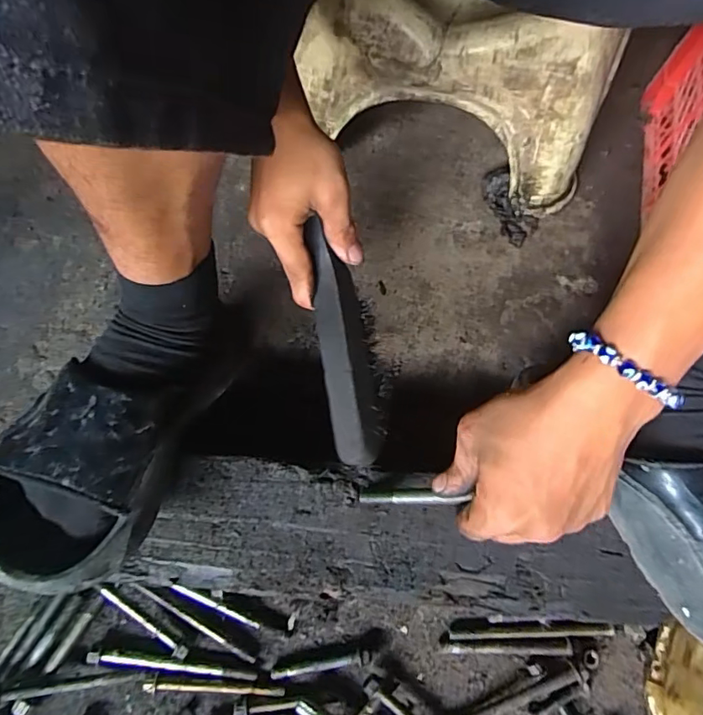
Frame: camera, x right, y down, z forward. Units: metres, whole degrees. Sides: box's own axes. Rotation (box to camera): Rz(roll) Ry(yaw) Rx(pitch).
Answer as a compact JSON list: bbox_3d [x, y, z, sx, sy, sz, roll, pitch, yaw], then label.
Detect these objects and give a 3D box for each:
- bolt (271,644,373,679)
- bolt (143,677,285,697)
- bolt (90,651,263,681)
[{"bbox_3d":[-0.024,0.255,0.430,0.083,0.012,0.013,-11,75,-5],"label":"bolt"},{"bbox_3d":[-0.112,0.270,0.423,0.111,0.011,0.011,3,74,-2],"label":"bolt"},{"bbox_3d":[-0.147,0.253,0.424,0.135,0.012,0.008,8,74,0],"label":"bolt"}]

